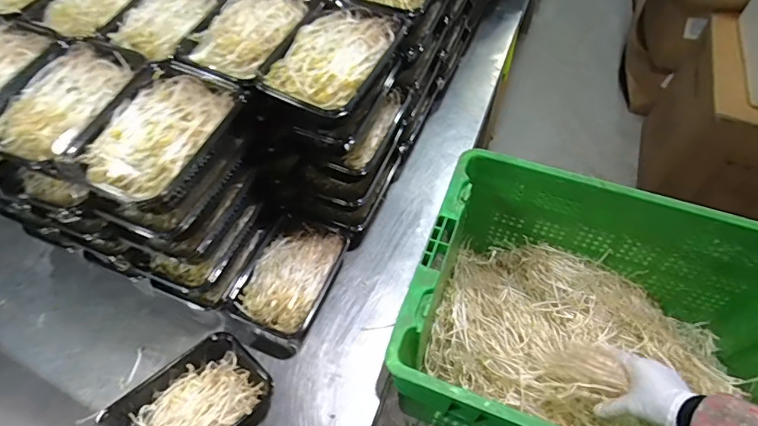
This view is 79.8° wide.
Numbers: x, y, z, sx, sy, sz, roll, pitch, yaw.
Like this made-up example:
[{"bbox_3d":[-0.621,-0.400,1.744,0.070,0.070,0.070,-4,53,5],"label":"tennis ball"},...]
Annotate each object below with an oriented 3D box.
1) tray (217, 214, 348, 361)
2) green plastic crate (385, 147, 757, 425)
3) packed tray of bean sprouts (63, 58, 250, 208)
[{"bbox_3d":[-0.138,0.106,0.685,0.131,0.068,0.190,18,59,13],"label":"tray"},{"bbox_3d":[0.347,0.194,0.696,0.580,0.263,0.393,17,59,12],"label":"green plastic crate"},{"bbox_3d":[-0.242,-0.084,0.506,0.127,0.057,0.188,20,59,14],"label":"packed tray of bean sprouts"}]

